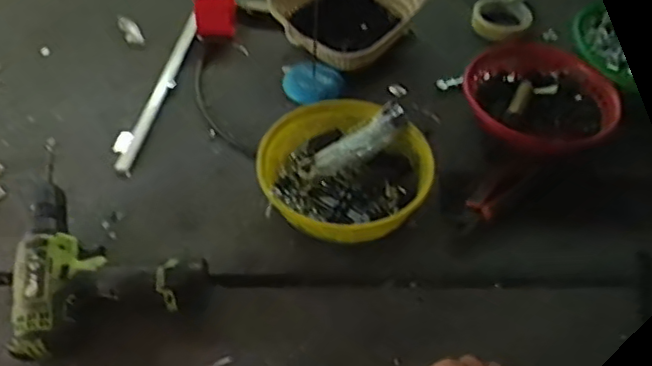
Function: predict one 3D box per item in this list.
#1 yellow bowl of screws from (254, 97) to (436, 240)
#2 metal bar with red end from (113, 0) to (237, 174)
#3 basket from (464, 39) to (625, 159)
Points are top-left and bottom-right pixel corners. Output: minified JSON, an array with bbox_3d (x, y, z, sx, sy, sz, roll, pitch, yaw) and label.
[{"bbox_3d":[0.020,-0.006,0.685,0.184,0.070,0.178,0,49,0],"label":"yellow bowl of screws"},{"bbox_3d":[-0.210,-0.154,0.819,0.065,0.057,0.336,13,50,11],"label":"metal bar with red end"},{"bbox_3d":[0.261,-0.101,0.765,0.187,0.057,0.204,-12,50,-11],"label":"basket"}]

